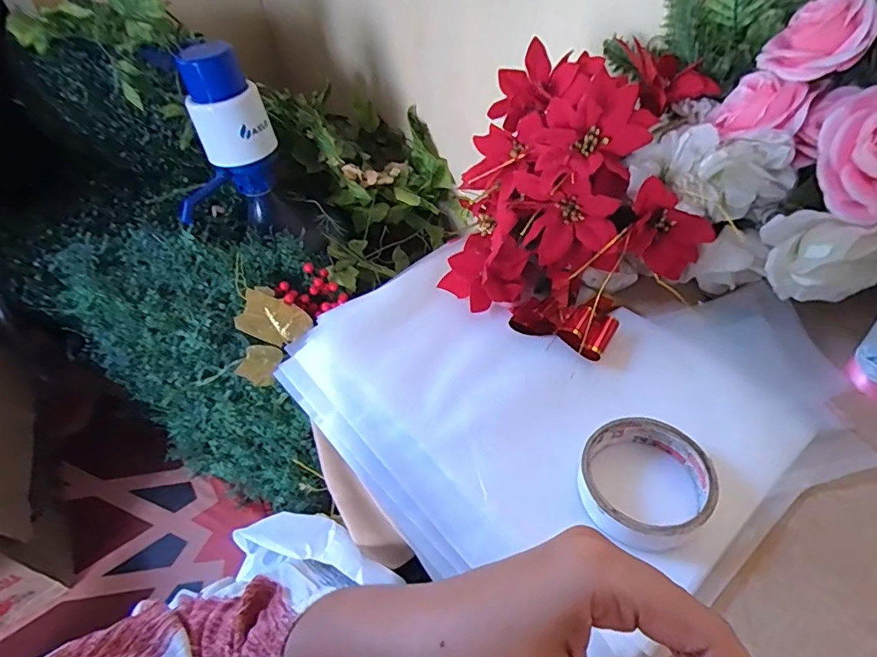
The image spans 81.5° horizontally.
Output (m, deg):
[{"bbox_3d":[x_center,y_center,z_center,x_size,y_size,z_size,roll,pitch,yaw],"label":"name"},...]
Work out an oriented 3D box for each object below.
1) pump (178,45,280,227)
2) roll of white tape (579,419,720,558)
[{"bbox_3d":[-0.343,-0.293,0.834,0.132,0.280,0.219,0,48,5],"label":"pump"},{"bbox_3d":[0.141,0.105,0.350,0.084,0.021,0.091,-3,47,3],"label":"roll of white tape"}]

